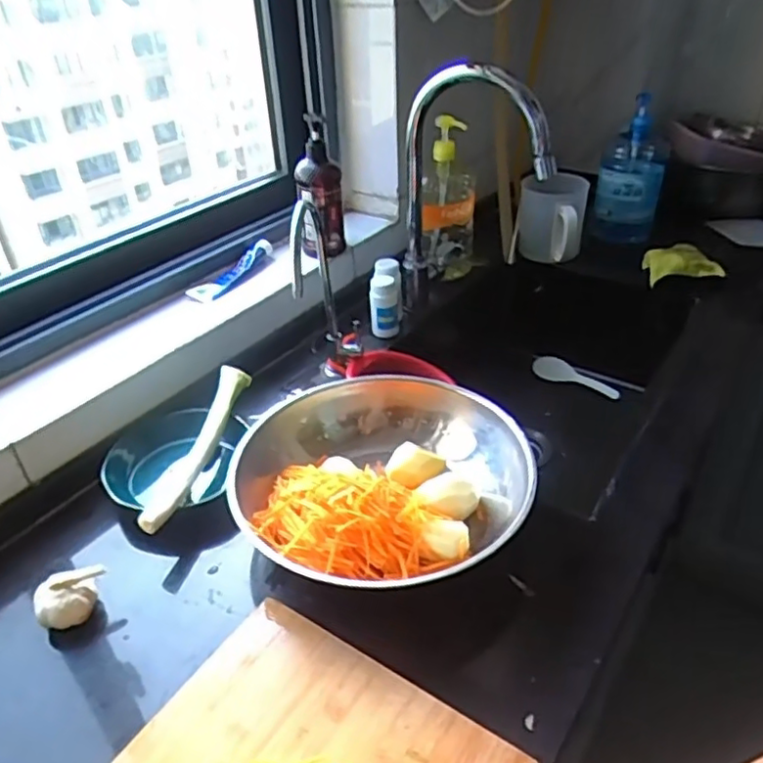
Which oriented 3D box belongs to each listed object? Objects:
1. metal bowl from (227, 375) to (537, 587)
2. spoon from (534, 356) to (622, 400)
[{"bbox_3d":[0.005,0.109,0.699,0.289,0.082,0.286,-1,35,1],"label":"metal bowl"},{"bbox_3d":[0.370,-0.009,1.243,0.168,0.017,0.049,21,41,29],"label":"spoon"}]

